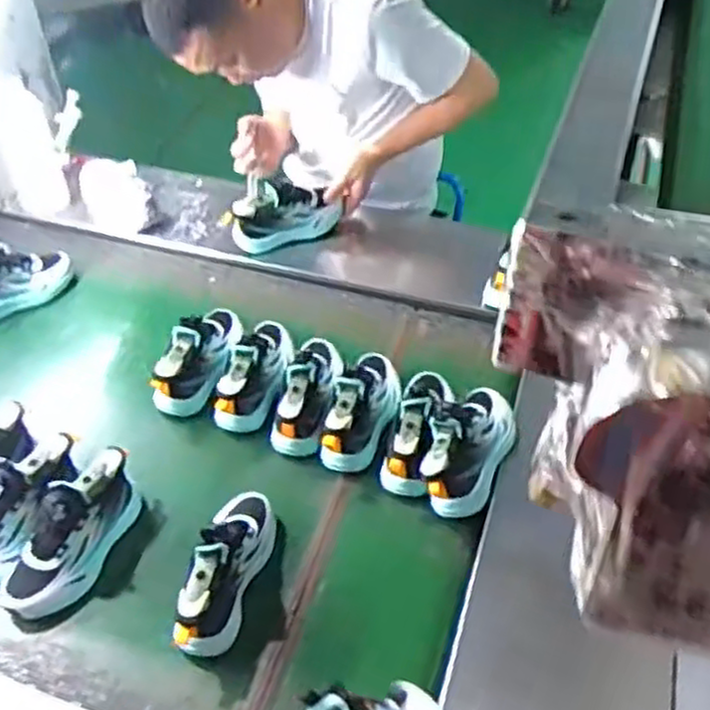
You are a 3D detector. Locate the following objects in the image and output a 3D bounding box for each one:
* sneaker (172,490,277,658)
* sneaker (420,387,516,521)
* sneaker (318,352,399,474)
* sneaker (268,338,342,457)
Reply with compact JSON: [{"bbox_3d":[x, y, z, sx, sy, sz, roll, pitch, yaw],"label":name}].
[{"bbox_3d":[-0.160,0.245,0.922,0.083,0.136,0.238,9,33,10],"label":"sneaker"},{"bbox_3d":[0.160,0.124,1.042,0.095,0.104,0.221,20,49,20],"label":"sneaker"},{"bbox_3d":[0.016,0.065,1.100,0.080,0.108,0.211,12,47,12],"label":"sneaker"},{"bbox_3d":[-0.066,0.046,1.114,0.087,0.107,0.213,6,46,7],"label":"sneaker"}]

